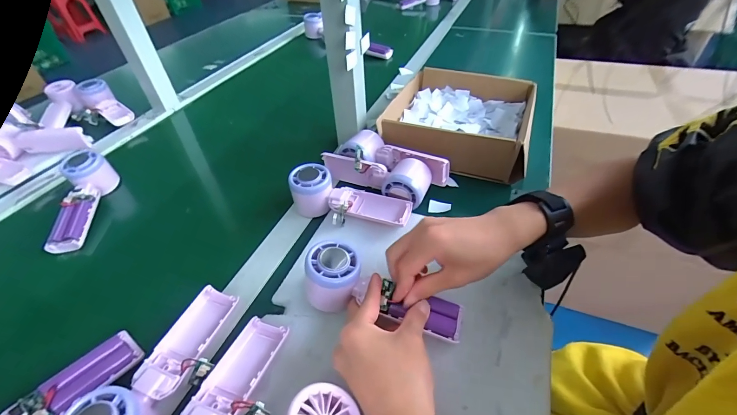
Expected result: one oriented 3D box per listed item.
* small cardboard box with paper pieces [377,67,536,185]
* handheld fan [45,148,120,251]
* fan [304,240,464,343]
[{"bbox_3d":[0.148,-0.142,0.570,0.232,0.070,0.240,10,45,17],"label":"small cardboard box with paper pieces"},{"bbox_3d":[-0.421,-0.008,0.496,0.050,0.053,0.163,-9,58,-4],"label":"handheld fan"},{"bbox_3d":[0.013,0.088,0.348,0.162,0.057,0.051,18,46,6],"label":"fan"}]

